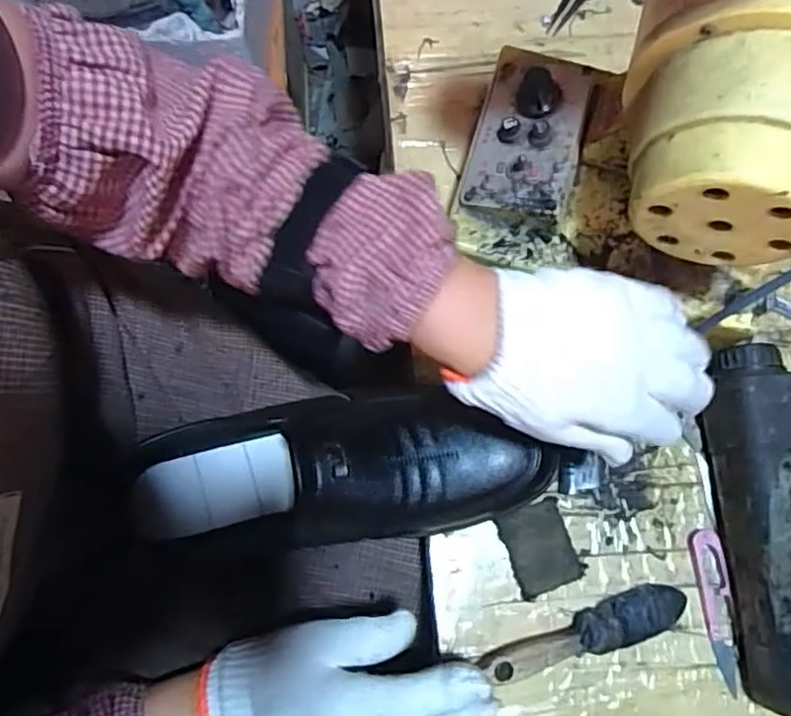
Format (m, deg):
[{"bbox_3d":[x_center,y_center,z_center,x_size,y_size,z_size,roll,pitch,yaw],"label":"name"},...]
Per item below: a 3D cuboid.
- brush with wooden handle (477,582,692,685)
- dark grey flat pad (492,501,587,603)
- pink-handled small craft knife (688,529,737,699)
[{"bbox_3d":[0.122,0.174,0.401,0.132,0.020,0.027,-17,76,-4],"label":"brush with wooden handle"},{"bbox_3d":[0.096,0.127,0.424,0.045,0.009,0.054,-21,77,-5],"label":"dark grey flat pad"},{"bbox_3d":[0.213,0.165,0.418,0.020,0.006,0.098,-5,76,-1],"label":"pink-handled small craft knife"}]

